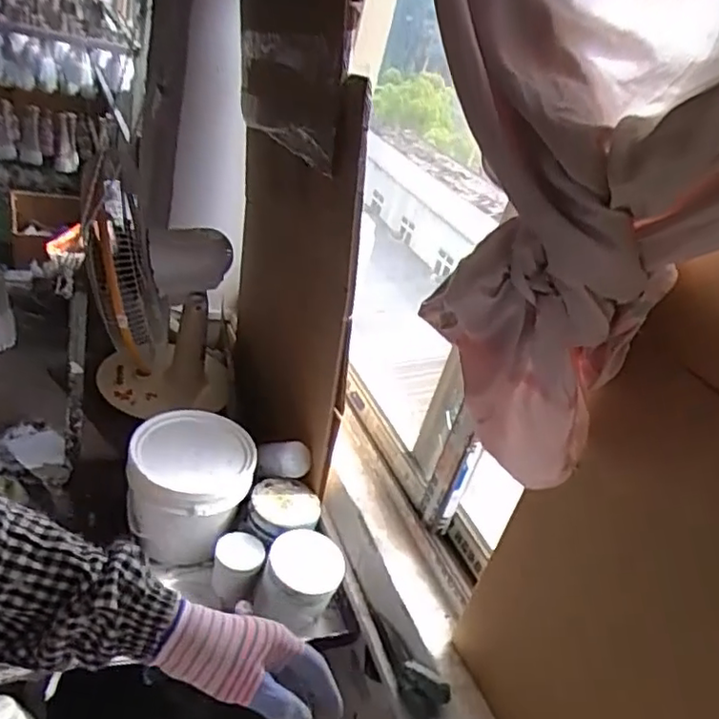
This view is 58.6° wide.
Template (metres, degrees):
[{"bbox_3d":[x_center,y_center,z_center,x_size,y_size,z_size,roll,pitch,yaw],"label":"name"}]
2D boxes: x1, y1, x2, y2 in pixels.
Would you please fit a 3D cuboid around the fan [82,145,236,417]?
[{"bbox_3d":[-0.406,-0.099,1.291,0.268,0.453,0.374,-15,36,-19],"label":"fan"}]

